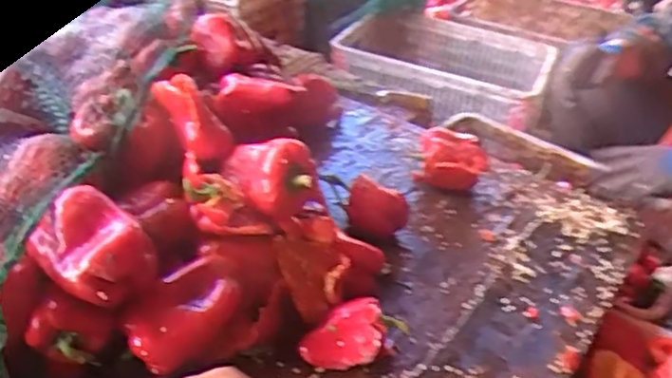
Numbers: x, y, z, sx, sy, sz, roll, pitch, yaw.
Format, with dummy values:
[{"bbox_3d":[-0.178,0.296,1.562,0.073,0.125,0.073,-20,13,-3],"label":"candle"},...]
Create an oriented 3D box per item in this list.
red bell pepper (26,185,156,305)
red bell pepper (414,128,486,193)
[{"bbox_3d":[-0.235,0.056,0.661,0.098,0.066,0.086,22,39,22],"label":"red bell pepper"},{"bbox_3d":[0.181,-0.047,1.057,0.107,0.077,0.097,11,36,8],"label":"red bell pepper"}]

